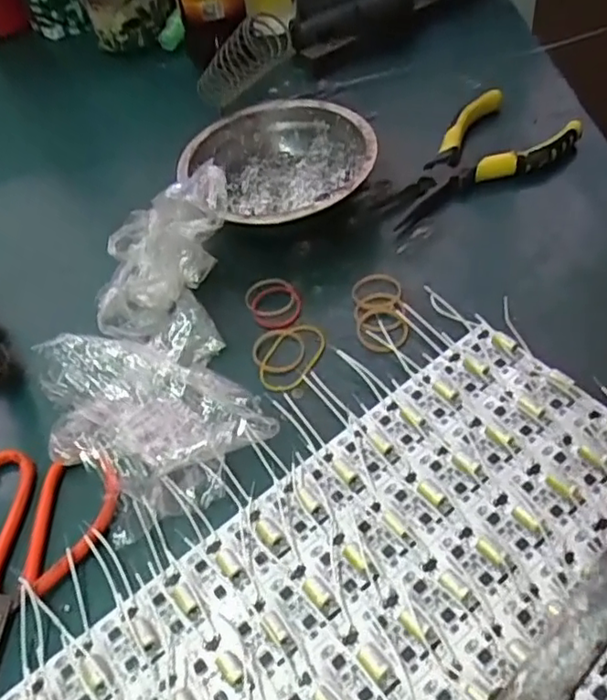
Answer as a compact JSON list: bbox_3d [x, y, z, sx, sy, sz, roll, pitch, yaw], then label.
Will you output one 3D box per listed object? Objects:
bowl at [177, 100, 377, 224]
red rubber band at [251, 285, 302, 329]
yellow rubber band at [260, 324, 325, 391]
[{"bbox_3d":[-0.014,-0.116,0.414,0.120,0.046,0.125,-33,54,-16],"label":"bowl"},{"bbox_3d":[-0.016,-0.027,0.366,0.030,0.004,0.031,-5,52,6],"label":"red rubber band"},{"bbox_3d":[-0.006,0.003,0.342,0.029,0.007,0.045,12,55,18],"label":"yellow rubber band"}]

